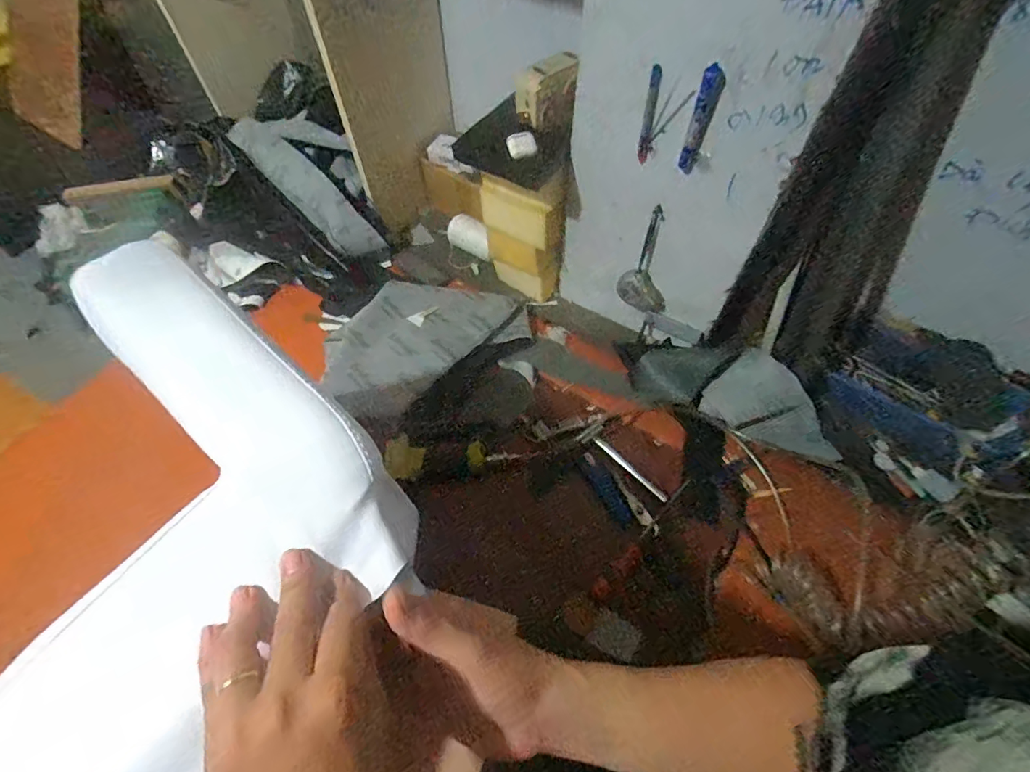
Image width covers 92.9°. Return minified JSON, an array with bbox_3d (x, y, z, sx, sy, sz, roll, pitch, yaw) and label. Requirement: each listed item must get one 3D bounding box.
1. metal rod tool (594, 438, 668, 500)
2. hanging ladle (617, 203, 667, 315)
[{"bbox_3d":[0.195,0.139,0.829,0.012,0.004,0.150,-39,65,-22],"label":"metal rod tool"},{"bbox_3d":[0.229,-0.203,0.835,0.091,0.195,0.029,14,58,9],"label":"hanging ladle"}]

